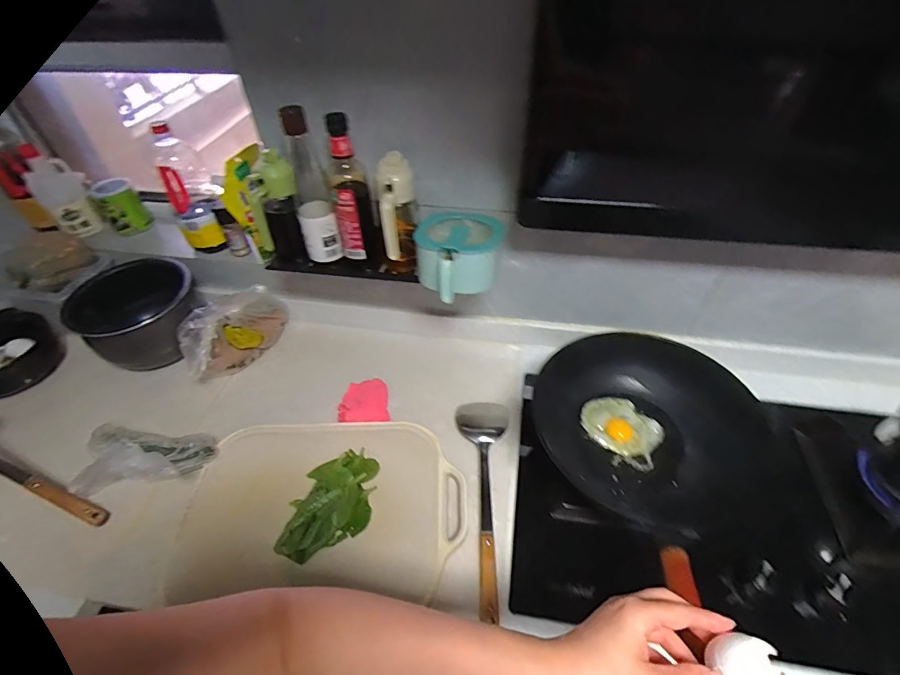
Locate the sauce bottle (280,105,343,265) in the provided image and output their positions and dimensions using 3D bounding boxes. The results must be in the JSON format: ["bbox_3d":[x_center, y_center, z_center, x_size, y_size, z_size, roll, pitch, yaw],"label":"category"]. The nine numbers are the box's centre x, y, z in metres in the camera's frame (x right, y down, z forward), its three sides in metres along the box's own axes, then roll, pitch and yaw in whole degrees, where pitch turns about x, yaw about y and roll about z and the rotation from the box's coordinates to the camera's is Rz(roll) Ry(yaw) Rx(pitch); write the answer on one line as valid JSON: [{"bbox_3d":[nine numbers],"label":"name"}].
[{"bbox_3d":[-0.230,-0.237,0.699,0.060,0.234,0.064,-17,49,-14],"label":"sauce bottle"}]

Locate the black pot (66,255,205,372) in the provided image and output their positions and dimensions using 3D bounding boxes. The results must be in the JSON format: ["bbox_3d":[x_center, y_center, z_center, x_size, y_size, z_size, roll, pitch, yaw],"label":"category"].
[{"bbox_3d":[-0.635,-0.039,0.912,0.250,0.135,0.236,-1,47,1],"label":"black pot"}]

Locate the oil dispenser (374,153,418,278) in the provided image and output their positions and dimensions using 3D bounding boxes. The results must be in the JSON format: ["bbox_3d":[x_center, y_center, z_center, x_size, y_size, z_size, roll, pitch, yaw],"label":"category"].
[{"bbox_3d":[-0.088,-0.187,0.714,0.073,0.188,0.087,-6,47,-4],"label":"oil dispenser"}]

